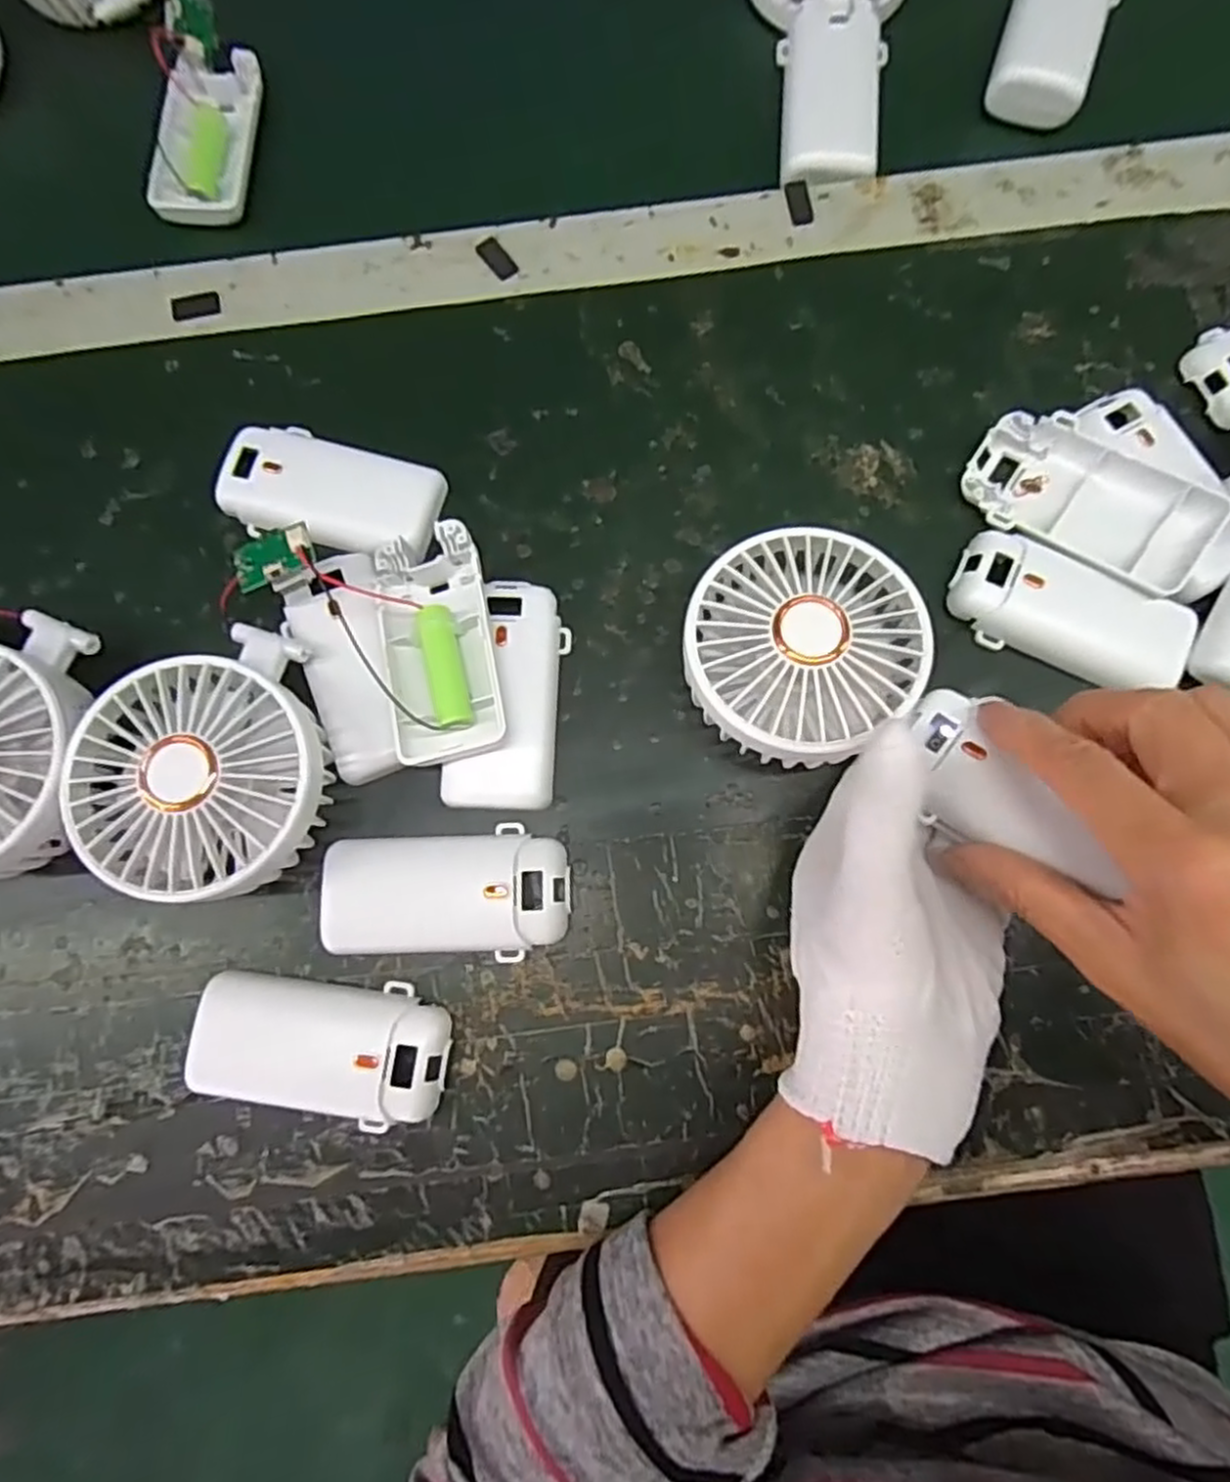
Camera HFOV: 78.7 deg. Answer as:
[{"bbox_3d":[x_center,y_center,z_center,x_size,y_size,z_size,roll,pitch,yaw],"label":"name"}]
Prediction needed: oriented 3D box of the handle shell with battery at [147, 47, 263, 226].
[{"bbox_3d":[-0.206,-0.306,0.379,0.045,0.017,0.094,2,77,2],"label":"handle shell with battery"}]

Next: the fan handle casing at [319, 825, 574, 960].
[{"bbox_3d":[-0.064,0.058,0.287,0.092,0.015,0.047,-7,77,0],"label":"fan handle casing"}]

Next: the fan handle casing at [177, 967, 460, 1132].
[{"bbox_3d":[-0.109,0.114,0.278,0.092,0.016,0.048,3,78,2],"label":"fan handle casing"}]

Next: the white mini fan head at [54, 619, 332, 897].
[{"bbox_3d":[-0.151,0.012,0.283,0.084,0.045,0.092,0,77,1],"label":"white mini fan head"}]

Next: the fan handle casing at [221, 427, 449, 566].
[{"bbox_3d":[-0.121,-0.107,0.322,0.092,0.015,0.049,14,78,4],"label":"fan handle casing"}]

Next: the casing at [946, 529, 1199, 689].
[{"bbox_3d":[0.185,-0.051,0.306,0.093,0.016,0.042,26,79,7],"label":"casing"}]

